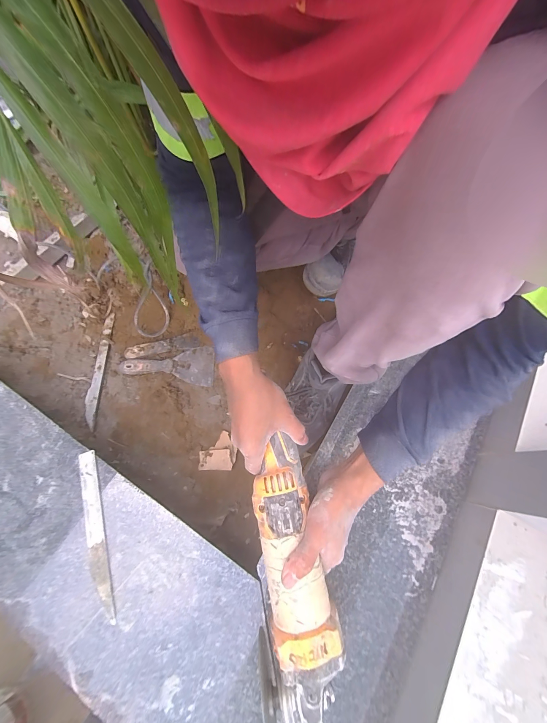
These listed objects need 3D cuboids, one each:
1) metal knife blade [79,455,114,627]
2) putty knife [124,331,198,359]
[{"bbox_3d":[-0.262,0.244,0.387,0.026,0.006,0.222,-19,69,-7],"label":"metal knife blade"},{"bbox_3d":[-0.257,-0.038,0.609,0.156,0.017,0.041,-14,69,-5],"label":"putty knife"}]

